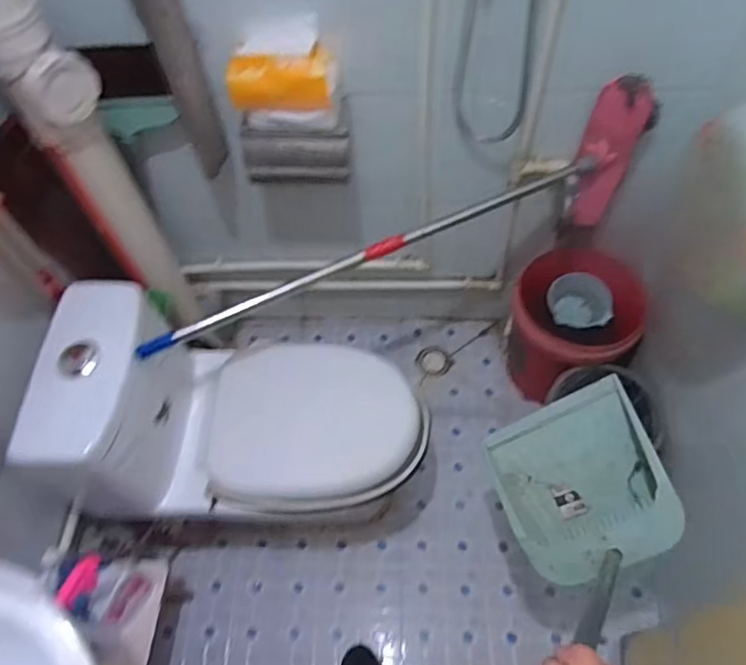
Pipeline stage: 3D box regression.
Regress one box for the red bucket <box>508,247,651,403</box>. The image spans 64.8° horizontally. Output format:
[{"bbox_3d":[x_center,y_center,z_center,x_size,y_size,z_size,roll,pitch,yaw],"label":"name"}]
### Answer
[{"bbox_3d":[0.437,-0.010,1.344,0.241,0.291,0.292,-37,64,-18],"label":"red bucket"}]

